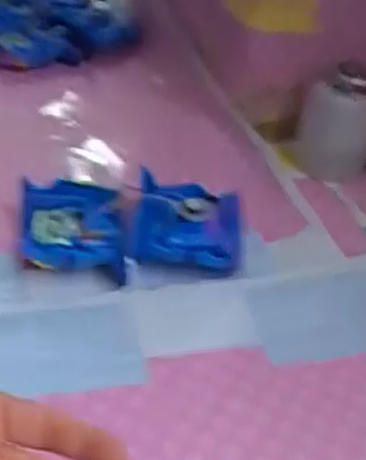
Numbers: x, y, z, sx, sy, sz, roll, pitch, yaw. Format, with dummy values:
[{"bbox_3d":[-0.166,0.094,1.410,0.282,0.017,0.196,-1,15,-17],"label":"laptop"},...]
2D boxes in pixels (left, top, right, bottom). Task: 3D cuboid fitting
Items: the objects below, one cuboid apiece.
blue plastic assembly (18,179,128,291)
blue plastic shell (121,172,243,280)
[{"bbox_3d":[-0.083,-0.005,0.537,0.070,0.032,0.085,-1,38,-12],"label":"blue plastic assembly"},{"bbox_3d":[0.001,-0.003,0.547,0.085,0.036,0.069,8,37,1],"label":"blue plastic shell"}]

